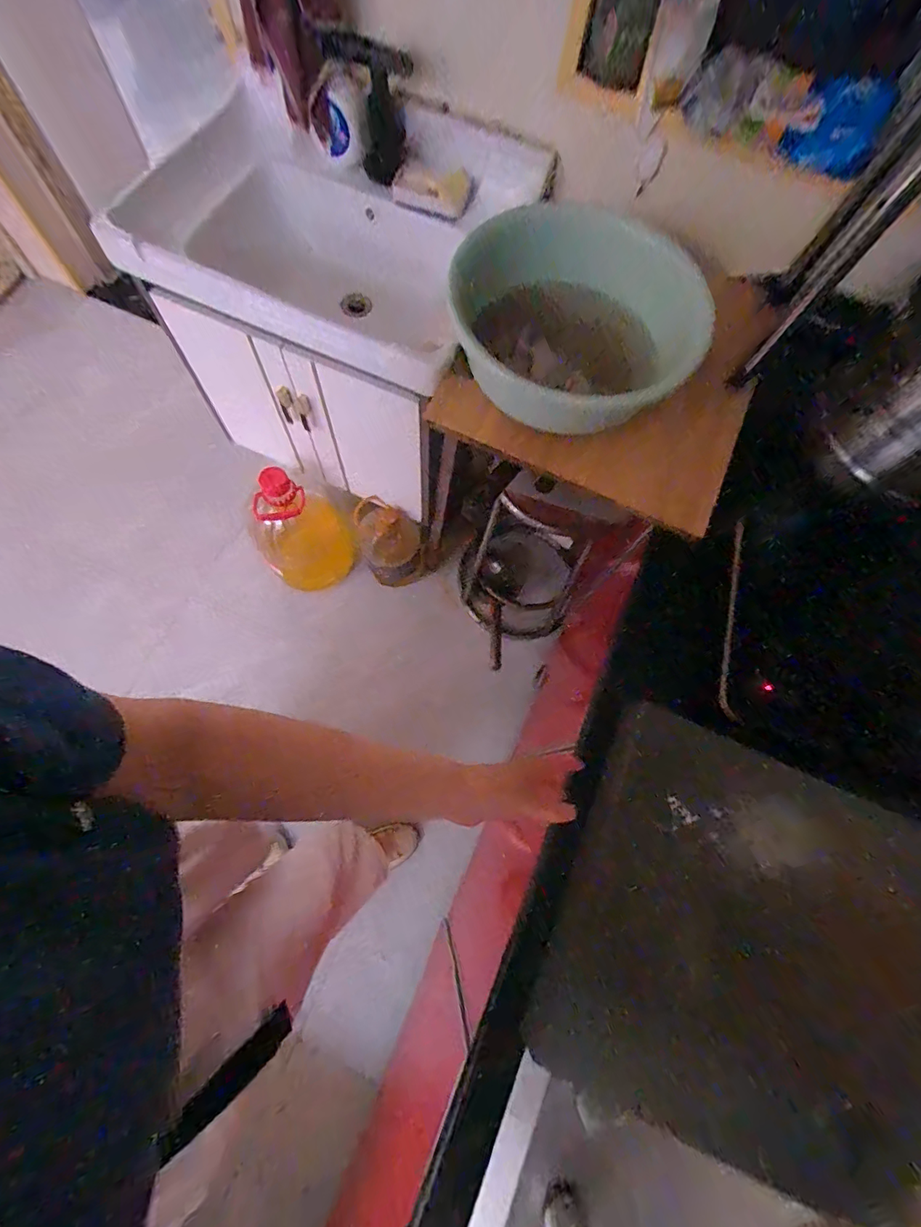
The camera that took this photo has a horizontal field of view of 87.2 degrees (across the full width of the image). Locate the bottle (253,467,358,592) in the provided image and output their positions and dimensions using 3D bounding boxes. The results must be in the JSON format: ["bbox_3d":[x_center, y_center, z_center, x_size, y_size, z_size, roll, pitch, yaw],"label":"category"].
[{"bbox_3d":[-0.389,-0.203,1.194,0.218,0.294,0.180,-42,79,-12],"label":"bottle"}]

